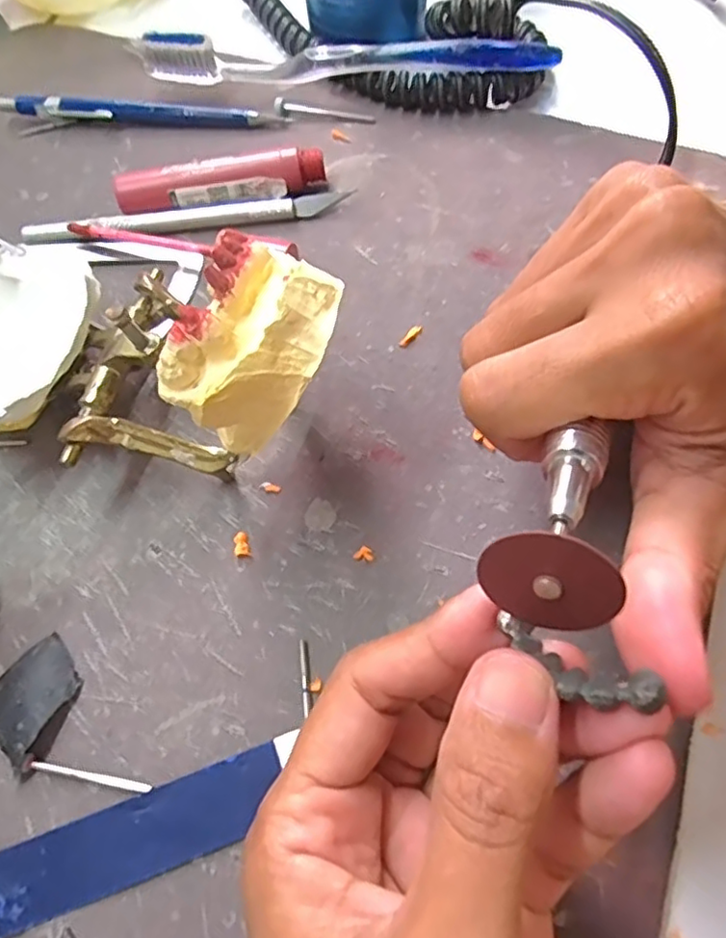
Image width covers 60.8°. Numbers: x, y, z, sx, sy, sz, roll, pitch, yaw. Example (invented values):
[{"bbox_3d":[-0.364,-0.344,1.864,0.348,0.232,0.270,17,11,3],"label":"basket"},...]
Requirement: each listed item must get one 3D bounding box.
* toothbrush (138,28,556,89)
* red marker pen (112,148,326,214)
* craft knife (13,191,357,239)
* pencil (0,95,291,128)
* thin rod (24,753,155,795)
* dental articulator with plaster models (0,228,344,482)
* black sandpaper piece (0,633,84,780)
[{"bbox_3d":[-0.009,-0.183,0.282,0.184,0.027,0.011,5,66,6],"label":"toothbrush"},{"bbox_3d":[-0.060,-0.121,0.262,0.087,0.018,0.014,-8,66,0],"label":"red marker pen"},{"bbox_3d":[-0.074,-0.104,0.261,0.135,0.011,0.012,-6,66,1],"label":"craft knife"},{"bbox_3d":[-0.104,-0.166,0.290,0.135,0.011,0.009,3,66,5],"label":"pencil"},{"bbox_3d":[-0.079,0.088,0.177,0.039,0.004,0.004,9,67,7],"label":"thin rod"},{"bbox_3d":[-0.082,-0.043,0.187,0.157,0.066,0.075,18,68,11],"label":"dental articulator with plaster models"},{"bbox_3d":[-0.099,0.069,0.186,0.027,0.008,0.027,-40,70,-14],"label":"black sandpaper piece"}]

